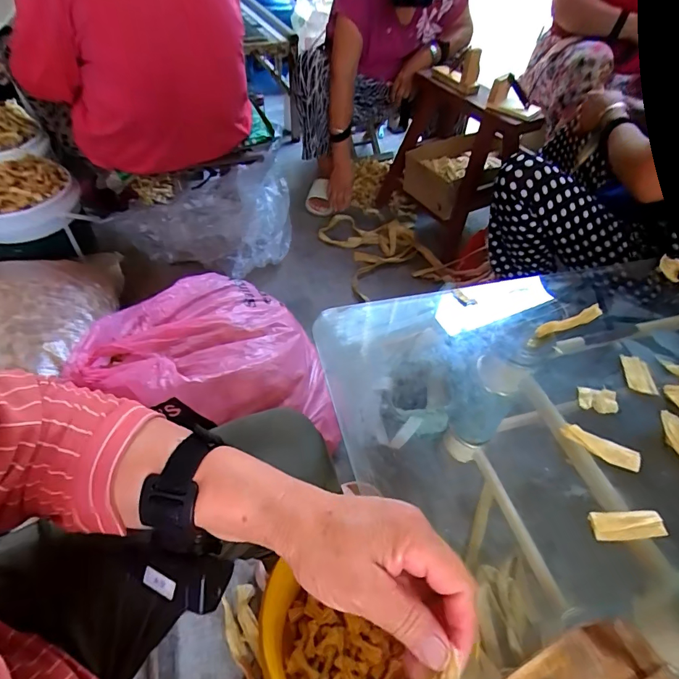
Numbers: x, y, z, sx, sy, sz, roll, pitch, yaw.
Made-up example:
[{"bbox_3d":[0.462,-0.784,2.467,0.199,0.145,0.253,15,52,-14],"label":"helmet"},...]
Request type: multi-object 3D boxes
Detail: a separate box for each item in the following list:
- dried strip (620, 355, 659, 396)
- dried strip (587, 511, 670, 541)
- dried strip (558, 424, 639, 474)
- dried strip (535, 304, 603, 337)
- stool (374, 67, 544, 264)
[{"bbox_3d":[0.338,0.039,0.477,0.027,0.004,0.053,9,49,4],"label":"dried strip"},{"bbox_3d":[0.248,0.161,0.364,0.063,0.007,0.023,-3,49,-6],"label":"dried strip"},{"bbox_3d":[0.254,0.105,0.409,0.074,0.004,0.020,24,78,9],"label":"dried strip"},{"bbox_3d":[0.284,-0.022,0.517,0.099,0.014,0.018,-17,52,-18],"label":"dried strip"},{"bbox_3d":[0.376,-0.581,1.298,0.330,0.489,0.434,-19,52,-19],"label":"stool"}]

